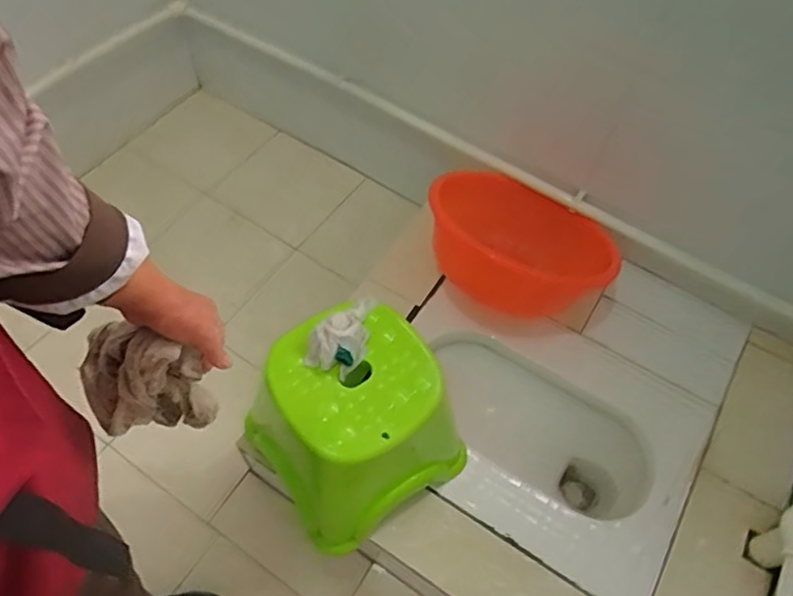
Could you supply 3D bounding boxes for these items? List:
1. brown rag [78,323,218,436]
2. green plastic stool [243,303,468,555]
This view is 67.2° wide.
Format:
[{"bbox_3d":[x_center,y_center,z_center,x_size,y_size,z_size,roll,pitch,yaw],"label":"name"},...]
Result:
[{"bbox_3d":[-0.257,0.095,0.599,0.111,0.139,0.080,22,59,8],"label":"brown rag"},{"bbox_3d":[-0.062,0.173,0.906,0.281,0.291,0.275,-29,65,-20],"label":"green plastic stool"}]

